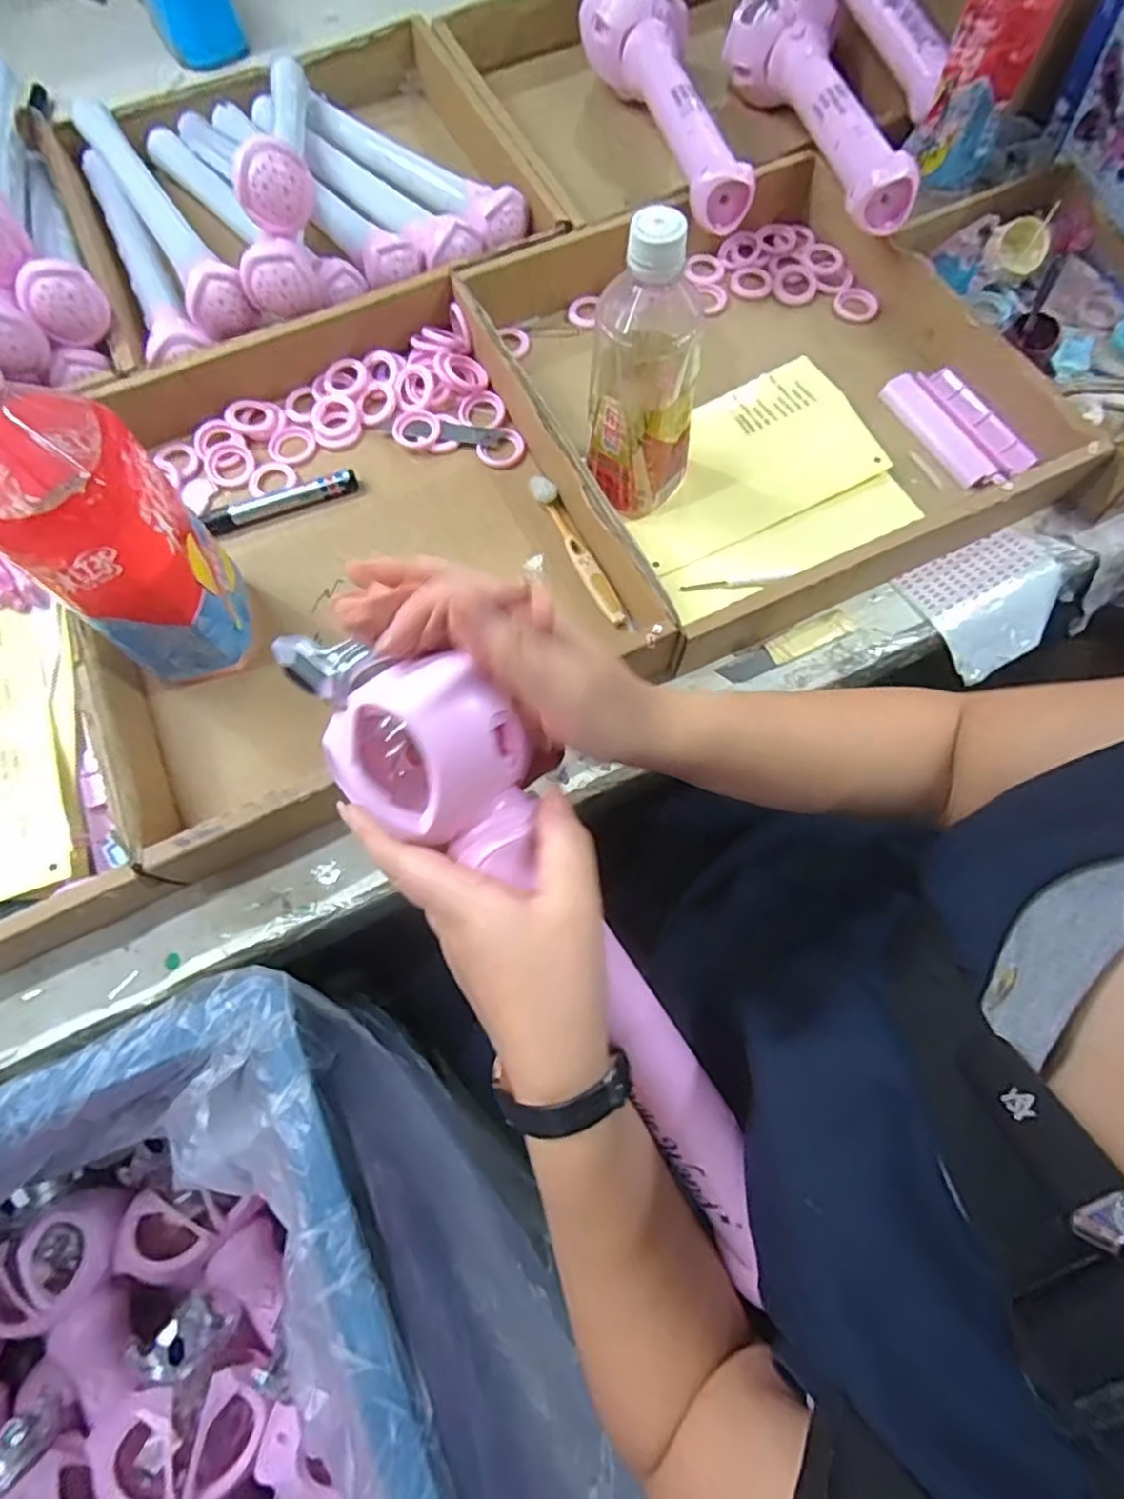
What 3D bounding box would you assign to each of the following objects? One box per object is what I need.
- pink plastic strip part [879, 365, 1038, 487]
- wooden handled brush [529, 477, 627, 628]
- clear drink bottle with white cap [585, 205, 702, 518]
[{"bbox_3d":[0.314,-0.256,0.523,0.058,0.010,0.122,-28,73,-9],"label":"pink plastic strip part"},{"bbox_3d":[0.012,-0.147,0.486,0.016,0.012,0.135,-24,73,-7],"label":"wooden handled brush"},{"bbox_3d":[0.055,-0.243,0.430,0.066,0.184,0.078,7,71,3],"label":"clear drink bottle with white cap"}]

